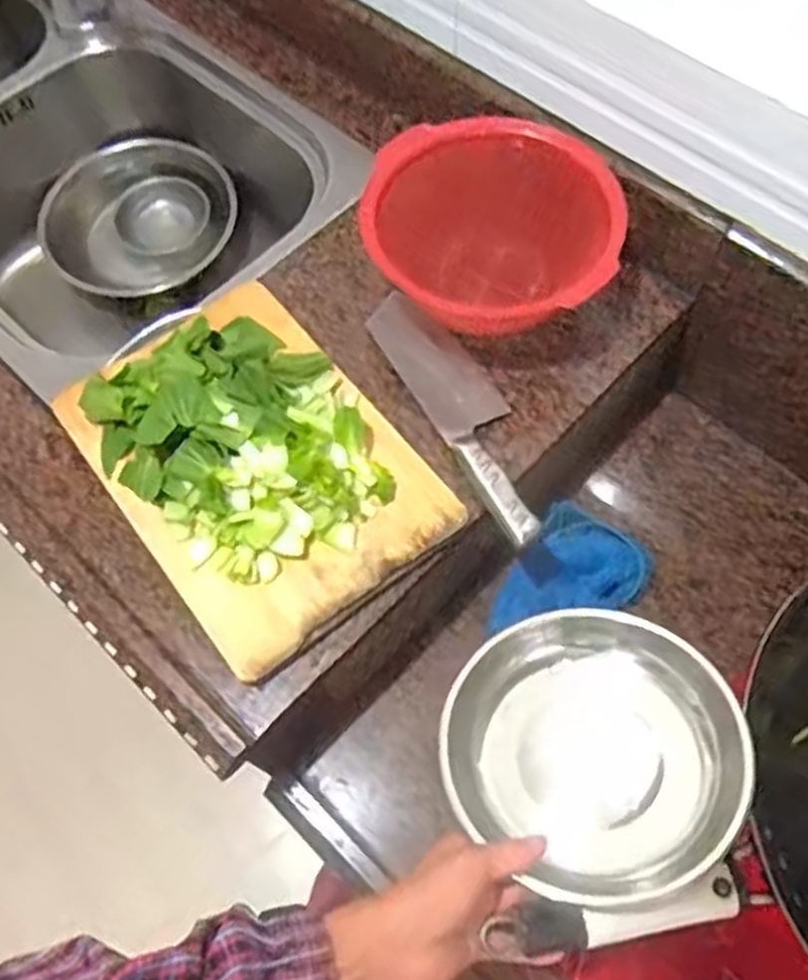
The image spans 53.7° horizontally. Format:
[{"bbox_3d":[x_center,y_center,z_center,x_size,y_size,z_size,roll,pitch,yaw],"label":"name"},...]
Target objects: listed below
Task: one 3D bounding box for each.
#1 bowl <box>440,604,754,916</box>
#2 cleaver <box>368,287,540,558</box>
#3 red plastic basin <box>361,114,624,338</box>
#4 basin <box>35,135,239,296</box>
[{"bbox_3d":[0.117,0.167,0.514,0.176,0.065,0.168,-1,65,2],"label":"bowl"},{"bbox_3d":[0.053,-0.072,0.683,0.068,0.025,0.261,-27,67,-10],"label":"cleaver"},{"bbox_3d":[0.088,-0.230,0.713,0.209,0.118,0.169,27,69,14],"label":"red plastic basin"},{"bbox_3d":[-0.320,-0.330,0.976,0.222,0.078,0.178,-38,69,-14],"label":"basin"}]

